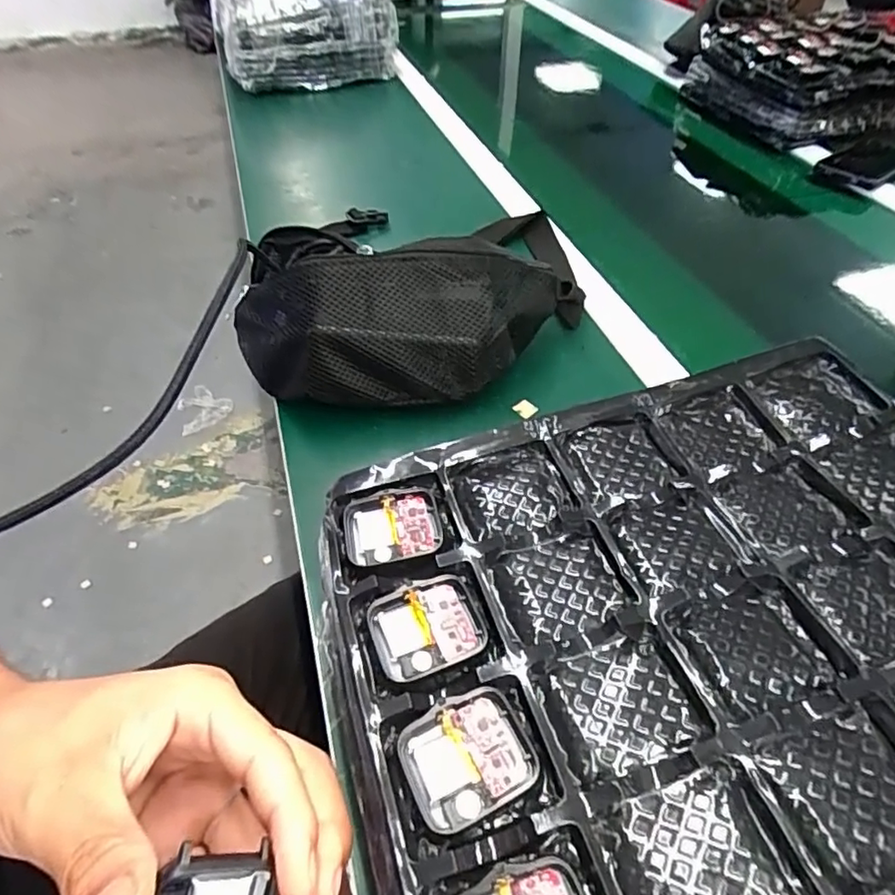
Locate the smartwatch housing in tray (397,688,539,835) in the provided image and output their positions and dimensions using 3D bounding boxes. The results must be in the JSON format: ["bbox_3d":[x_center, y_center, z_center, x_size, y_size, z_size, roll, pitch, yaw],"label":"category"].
[{"bbox_3d":[0.007,0.107,0.200,0.041,0.007,0.038,-21,51,-17],"label":"smartwatch housing in tray"}]

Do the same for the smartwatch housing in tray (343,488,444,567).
[{"bbox_3d":[-0.025,0.037,0.263,0.044,0.010,0.036,-9,49,-7],"label":"smartwatch housing in tray"}]

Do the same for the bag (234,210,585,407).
[{"bbox_3d":[-0.023,-0.109,0.469,0.297,0.113,0.131,-7,49,-5],"label":"bag"}]

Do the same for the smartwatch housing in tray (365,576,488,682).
[{"bbox_3d":[-0.008,0.072,0.231,0.043,0.006,0.036,-17,50,-14],"label":"smartwatch housing in tray"}]

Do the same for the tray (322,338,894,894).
[{"bbox_3d":[0.113,0.079,0.217,0.296,0.021,0.261,-15,50,-12],"label":"tray"}]

